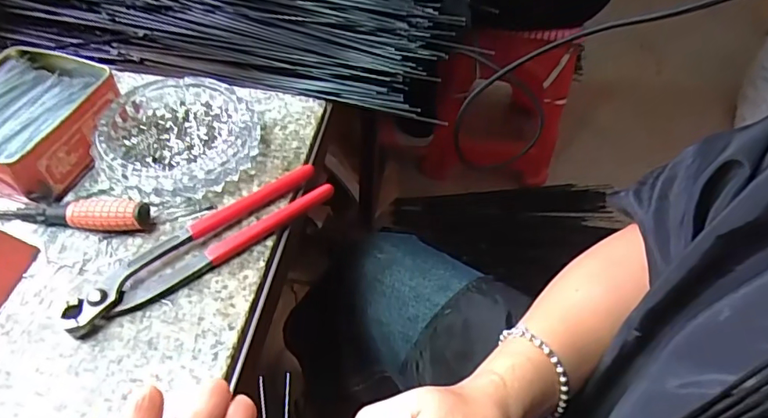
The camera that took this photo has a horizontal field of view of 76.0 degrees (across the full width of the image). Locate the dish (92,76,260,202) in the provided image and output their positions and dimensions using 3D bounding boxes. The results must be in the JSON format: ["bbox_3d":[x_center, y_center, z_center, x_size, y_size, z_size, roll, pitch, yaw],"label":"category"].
[{"bbox_3d":[-0.163,-0.058,0.398,0.116,0.031,0.113,1,51,-1],"label":"dish"}]

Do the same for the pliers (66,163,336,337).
[{"bbox_3d":[-0.130,0.019,0.356,0.192,0.017,0.051,-30,58,-23],"label":"pliers"}]

